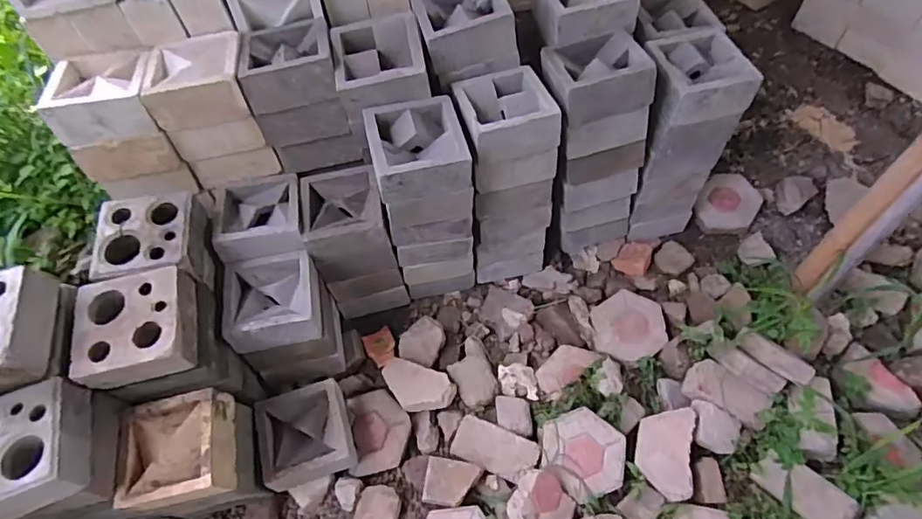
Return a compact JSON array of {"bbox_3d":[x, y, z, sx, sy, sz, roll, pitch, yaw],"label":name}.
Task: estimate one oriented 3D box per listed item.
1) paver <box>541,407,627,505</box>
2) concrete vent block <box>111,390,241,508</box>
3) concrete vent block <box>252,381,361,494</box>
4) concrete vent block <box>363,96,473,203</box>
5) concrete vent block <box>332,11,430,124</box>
[{"bbox_3d":[0.309,0.478,1.345,0.206,0.040,0.187,39,69,20],"label":"paver"},{"bbox_3d":[-0.594,0.394,1.132,0.211,0.096,0.210,-11,59,-5],"label":"concrete vent block"},{"bbox_3d":[-0.379,0.430,1.337,0.207,0.137,0.208,-16,60,-8],"label":"concrete vent block"},{"bbox_3d":[-0.096,-0.247,1.219,0.207,0.106,0.189,-12,59,-5],"label":"concrete vent block"},{"bbox_3d":[-0.183,-0.443,1.223,0.192,0.090,0.192,-10,59,-5],"label":"concrete vent block"}]

